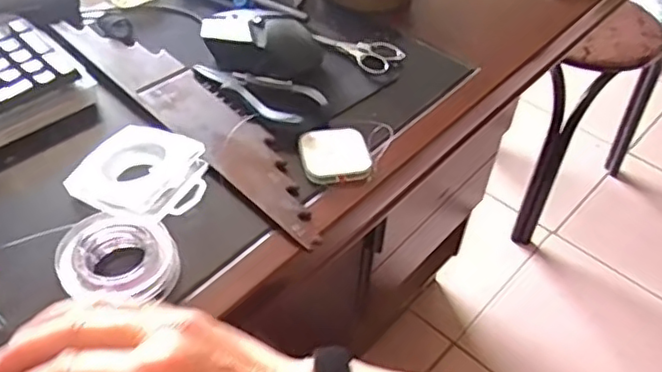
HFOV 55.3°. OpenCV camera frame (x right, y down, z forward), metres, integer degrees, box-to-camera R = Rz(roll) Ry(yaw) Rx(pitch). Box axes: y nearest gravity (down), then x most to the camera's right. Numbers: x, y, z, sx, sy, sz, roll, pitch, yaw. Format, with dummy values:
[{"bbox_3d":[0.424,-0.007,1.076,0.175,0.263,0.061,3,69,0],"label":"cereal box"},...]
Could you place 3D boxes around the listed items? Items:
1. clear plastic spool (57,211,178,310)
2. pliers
[{"bbox_3d":[-0.135,0.046,0.413,0.078,0.020,0.067,9,46,4],"label":"clear plastic spool"},{"bbox_3d":[-0.060,-0.089,0.550,0.056,0.010,0.120,-33,56,-31],"label":"pliers"}]

